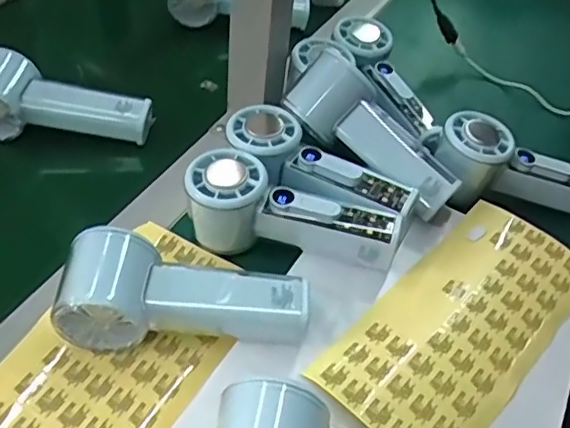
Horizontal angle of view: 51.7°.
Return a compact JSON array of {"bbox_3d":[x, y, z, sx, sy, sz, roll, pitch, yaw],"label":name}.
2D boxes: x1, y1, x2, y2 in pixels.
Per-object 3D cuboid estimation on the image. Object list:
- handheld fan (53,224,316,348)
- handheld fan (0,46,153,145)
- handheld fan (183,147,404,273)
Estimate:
[{"bbox_3d":[-0.062,0.056,0.369,0.149,0.054,0.057,7,48,0],"label":"handheld fan"},{"bbox_3d":[-0.192,-0.093,0.492,0.146,0.048,0.056,10,48,3],"label":"handheld fan"},{"bbox_3d":[0.005,-0.002,0.426,0.150,0.051,0.055,9,48,2],"label":"handheld fan"}]

